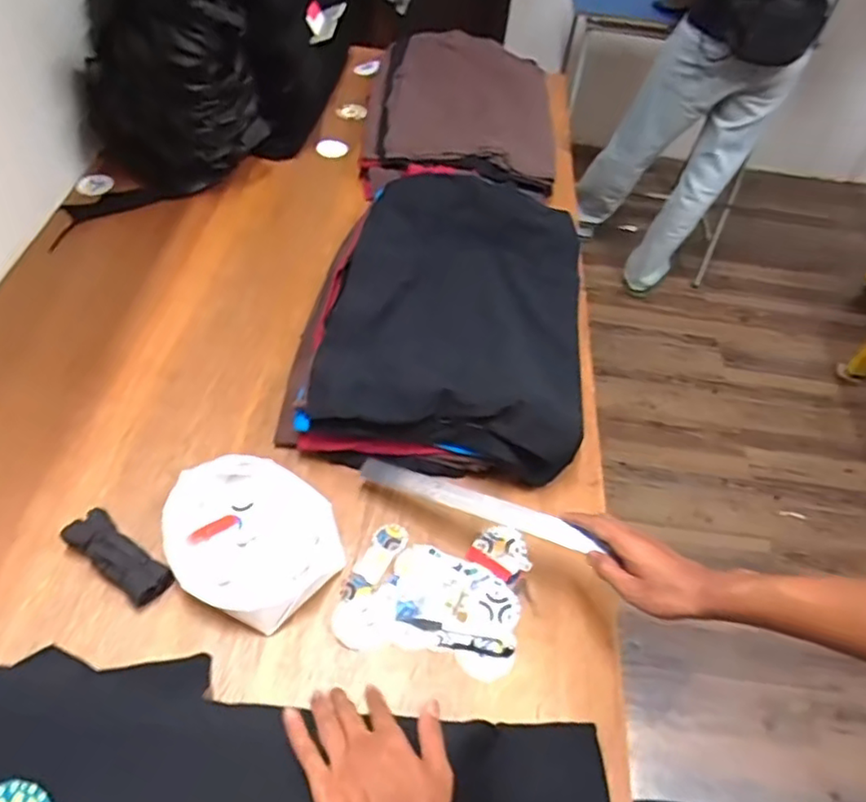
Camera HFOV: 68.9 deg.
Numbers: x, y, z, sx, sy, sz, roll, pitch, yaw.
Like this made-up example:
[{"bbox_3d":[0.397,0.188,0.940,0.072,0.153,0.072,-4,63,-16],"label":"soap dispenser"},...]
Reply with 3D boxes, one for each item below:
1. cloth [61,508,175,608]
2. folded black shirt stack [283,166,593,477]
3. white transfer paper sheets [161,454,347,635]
[{"bbox_3d":[-0.340,0.173,0.689,0.133,0.035,0.050,32,58,18],"label":"cloth"},{"bbox_3d":[0.024,-0.146,0.917,0.384,0.104,0.524,8,54,1],"label":"folded black shirt stack"},{"bbox_3d":[-0.202,0.149,0.703,0.188,0.049,0.162,22,55,11],"label":"white transfer paper sheets"}]

